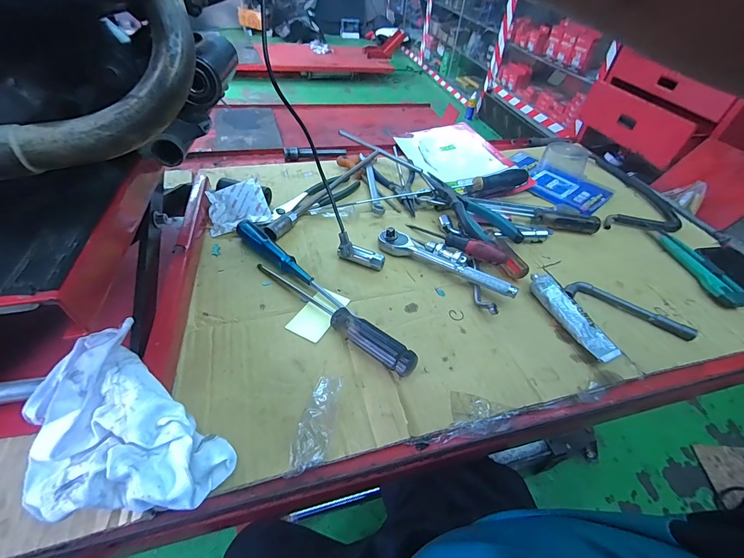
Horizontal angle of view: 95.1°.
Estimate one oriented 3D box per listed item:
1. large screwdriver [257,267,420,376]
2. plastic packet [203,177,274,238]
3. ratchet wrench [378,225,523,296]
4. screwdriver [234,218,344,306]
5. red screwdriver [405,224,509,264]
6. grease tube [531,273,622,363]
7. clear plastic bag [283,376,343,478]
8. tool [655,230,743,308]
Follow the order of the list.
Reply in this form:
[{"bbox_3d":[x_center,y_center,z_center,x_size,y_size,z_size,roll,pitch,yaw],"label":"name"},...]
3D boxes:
[{"bbox_3d":[-0.052,0.035,0.383,0.232,0.029,0.024,33,51,23],"label":"large screwdriver"},{"bbox_3d":[-0.198,-0.107,0.503,0.083,0.014,0.077,-21,72,-8],"label":"plastic packet"},{"bbox_3d":[0.097,-0.024,0.452,0.189,0.029,0.036,25,48,17],"label":"ratchet wrench"},{"bbox_3d":[-0.108,-0.019,0.433,0.190,0.026,0.023,36,52,25],"label":"screwdriver"},{"bbox_3d":[0.119,-0.056,0.483,0.030,0.023,0.158,-30,41,-30],"label":"red screwdriver"},{"bbox_3d":[0.239,0.040,0.407,0.036,0.030,0.124,-12,49,-18],"label":"grease tube"},{"bbox_3d":[-0.049,0.128,0.300,0.027,0.014,0.084,10,46,3],"label":"clear plastic bag"},{"bbox_3d":[0.474,-0.023,0.500,0.025,0.021,0.152,-1,46,-8],"label":"tool"}]

